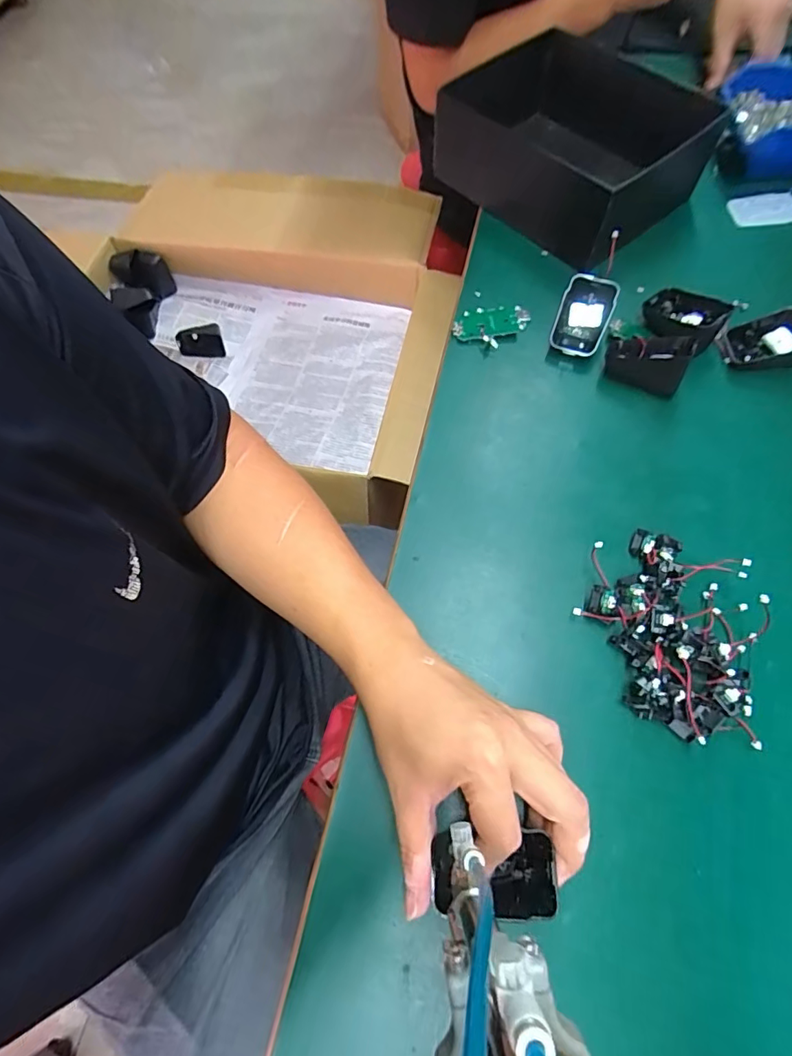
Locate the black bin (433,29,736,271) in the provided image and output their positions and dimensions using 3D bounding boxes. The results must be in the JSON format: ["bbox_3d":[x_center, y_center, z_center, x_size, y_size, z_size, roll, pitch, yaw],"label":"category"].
[{"bbox_3d":[0.184,-0.415,0.528,0.245,0.104,0.193,40,75,18],"label":"black bin"}]

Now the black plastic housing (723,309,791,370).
[{"bbox_3d":[0.334,-0.169,0.441,0.067,0.041,0.046,-1,67,3],"label":"black plastic housing"}]

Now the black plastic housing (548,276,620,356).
[{"bbox_3d":[0.174,-0.197,0.459,0.045,0.018,0.068,22,113,14],"label":"black plastic housing"}]

